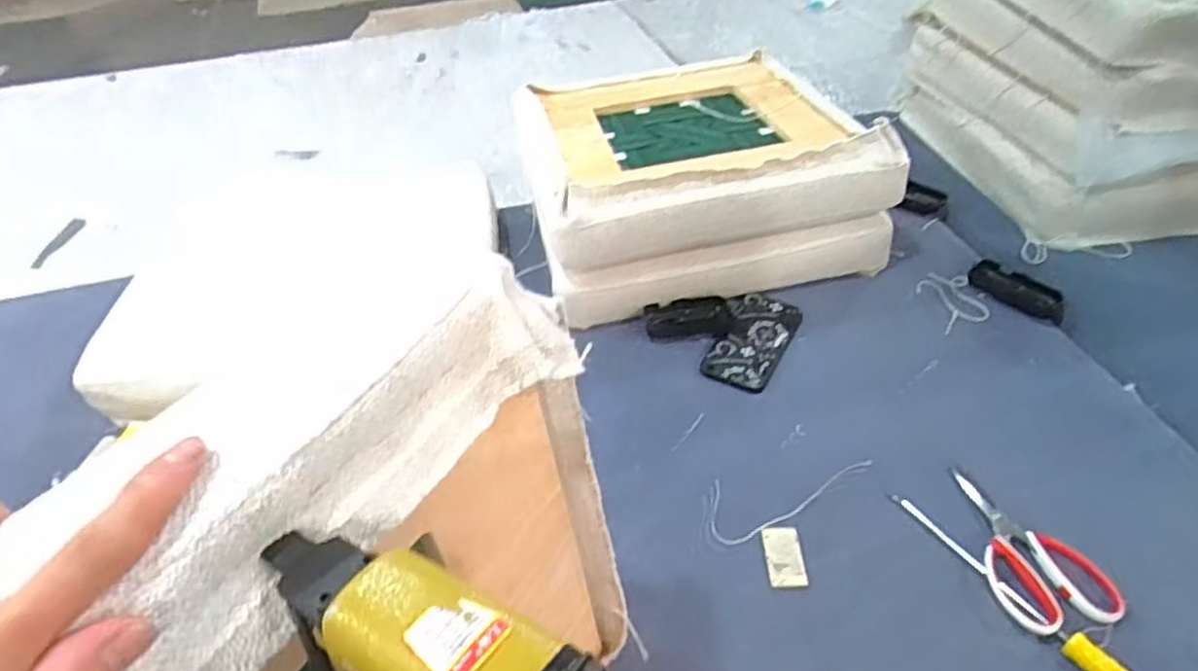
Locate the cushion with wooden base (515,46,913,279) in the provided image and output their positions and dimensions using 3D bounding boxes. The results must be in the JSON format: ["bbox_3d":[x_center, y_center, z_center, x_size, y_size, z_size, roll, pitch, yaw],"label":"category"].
[{"bbox_3d":[0.125,-0.282,1.042,0.454,0.103,0.433,-11,44,-8],"label":"cushion with wooden base"}]

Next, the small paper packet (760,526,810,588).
[{"bbox_3d":[0.178,0.211,0.687,0.035,0.004,0.061,-2,44,1],"label":"small paper packet"}]

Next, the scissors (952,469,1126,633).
[{"bbox_3d":[0.396,0.195,0.681,0.100,0.015,0.176,-10,44,-7],"label":"scissors"}]

